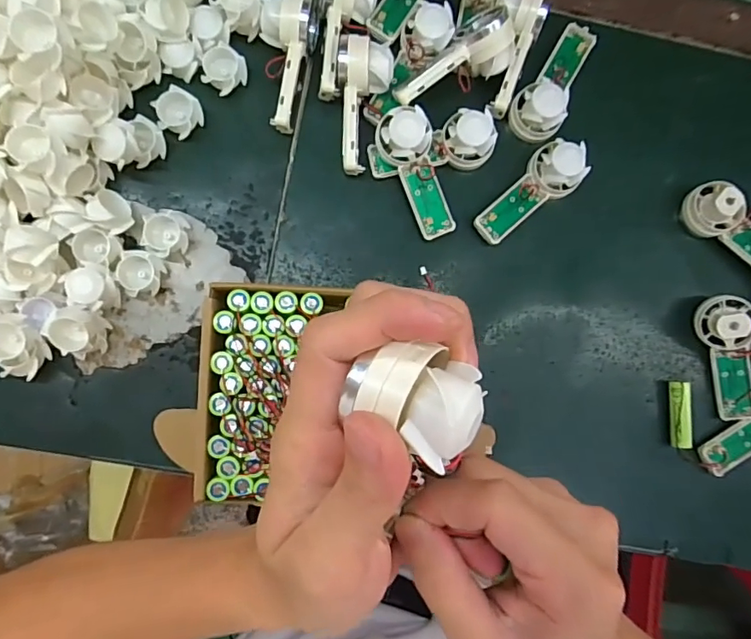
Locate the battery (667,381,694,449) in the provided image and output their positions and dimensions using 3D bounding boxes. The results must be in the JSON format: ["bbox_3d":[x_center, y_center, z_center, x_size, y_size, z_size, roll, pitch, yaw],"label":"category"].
[{"bbox_3d":[0.230,0.072,0.384,0.014,0.018,0.050,-4,88,-6],"label":"battery"}]

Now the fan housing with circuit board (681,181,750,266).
[{"bbox_3d":[0.277,-0.064,0.389,0.032,0.036,0.093,-44,92,-5],"label":"fan housing with circuit board"}]

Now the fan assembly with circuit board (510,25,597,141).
[{"bbox_3d":[0.134,-0.177,0.378,0.037,0.034,0.095,31,85,-4],"label":"fan assembly with circuit board"}]

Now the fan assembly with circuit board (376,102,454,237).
[{"bbox_3d":[0.030,-0.104,0.363,0.035,0.026,0.090,-21,90,-6],"label":"fan assembly with circuit board"}]

